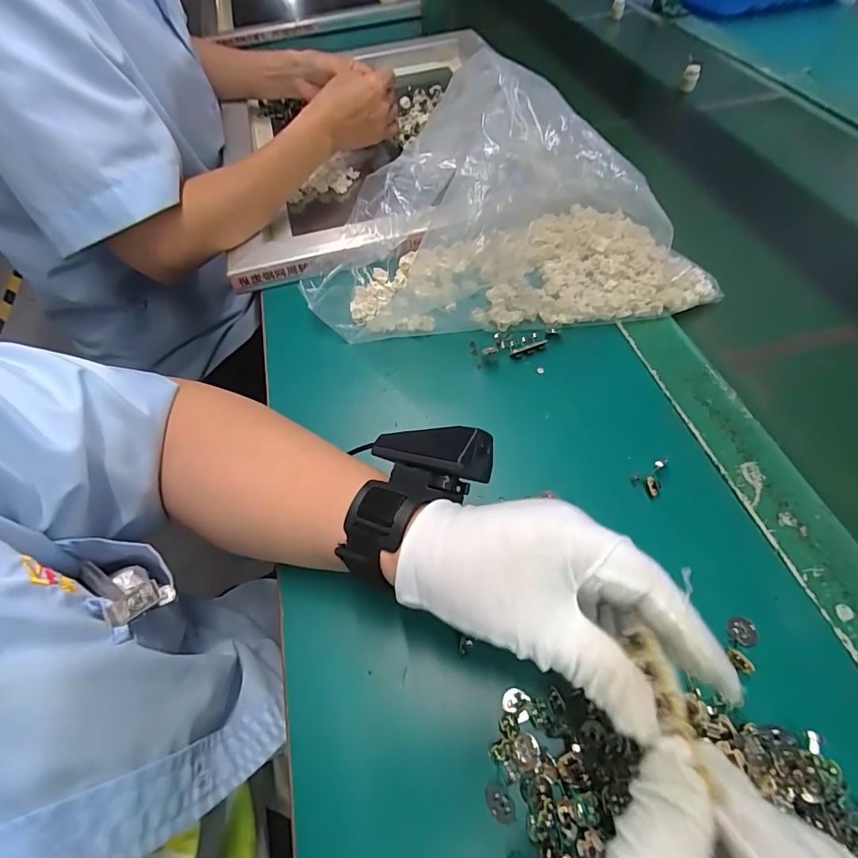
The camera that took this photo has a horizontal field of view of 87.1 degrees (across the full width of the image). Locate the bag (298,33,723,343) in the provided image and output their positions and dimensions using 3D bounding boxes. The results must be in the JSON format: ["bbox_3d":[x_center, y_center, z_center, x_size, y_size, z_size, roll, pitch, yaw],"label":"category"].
[{"bbox_3d":[0.067,-0.193,0.380,0.352,0.143,0.157,-5,56,1],"label":"bag"}]

